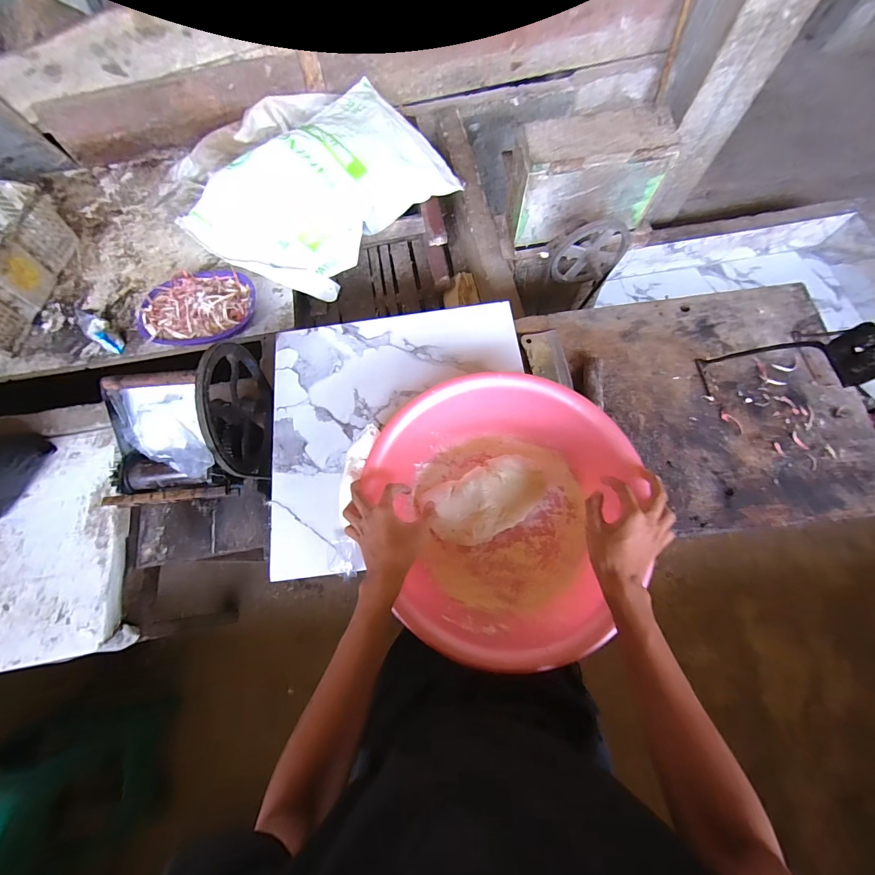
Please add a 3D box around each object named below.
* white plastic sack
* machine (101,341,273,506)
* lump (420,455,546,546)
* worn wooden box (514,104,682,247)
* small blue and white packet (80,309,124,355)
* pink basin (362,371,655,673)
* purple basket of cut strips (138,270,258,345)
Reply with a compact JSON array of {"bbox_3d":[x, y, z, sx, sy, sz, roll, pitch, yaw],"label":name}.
[{"bbox_3d":[-0.305,-0.711,1.051,0.495,0.203,0.678,34,74,12],"label":"white plastic sack"},{"bbox_3d":[-0.473,-0.023,0.720,0.235,0.240,0.273,-8,70,-2],"label":"machine"},{"bbox_3d":[0.089,0.099,0.621,0.204,0.059,0.109,-21,71,-7],"label":"lump"},{"bbox_3d":[0.370,-0.651,0.965,0.362,0.227,0.123,-9,70,-3],"label":"worn wooden box"},{"bbox_3d":[-0.906,-0.288,1.026,0.143,0.024,0.051,45,75,-7],"label":"small blue and white packet"},{"bbox_3d":[0.103,0.113,0.594,0.367,0.118,0.397,0,70,1],"label":"pink basin"},{"bbox_3d":[-0.631,-0.360,1.007,0.287,0.059,0.233,-1,70,0],"label":"purple basket of cut strips"}]

